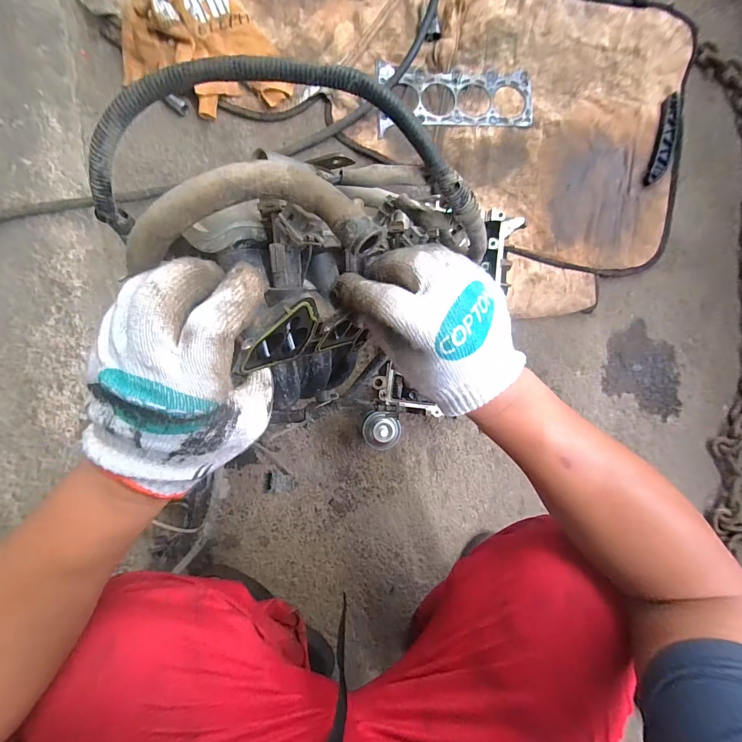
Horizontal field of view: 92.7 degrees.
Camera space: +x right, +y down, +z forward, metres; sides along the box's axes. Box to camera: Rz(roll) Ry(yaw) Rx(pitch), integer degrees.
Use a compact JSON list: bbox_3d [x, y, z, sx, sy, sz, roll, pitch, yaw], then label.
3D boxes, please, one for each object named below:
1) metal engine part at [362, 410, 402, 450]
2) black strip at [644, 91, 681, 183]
[{"bbox_3d":[0.017,0.089,0.517,0.057,0.030,0.051,33,84,-3],"label":"metal engine part"},{"bbox_3d":[0.637,-0.504,0.766,0.043,0.015,0.222,17,83,-6],"label":"black strip"}]

